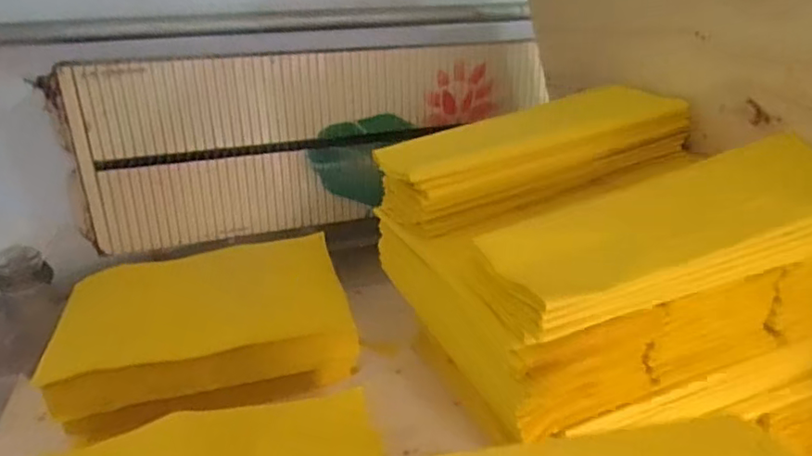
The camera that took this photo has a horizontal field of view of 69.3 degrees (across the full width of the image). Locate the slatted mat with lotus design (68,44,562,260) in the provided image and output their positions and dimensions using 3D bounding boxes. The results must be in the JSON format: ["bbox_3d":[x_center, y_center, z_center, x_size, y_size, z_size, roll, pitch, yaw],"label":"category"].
[{"bbox_3d":[-0.125,-0.156,1.007,0.797,0.302,0.034,-8,18,-17],"label":"slatted mat with lotus design"}]

